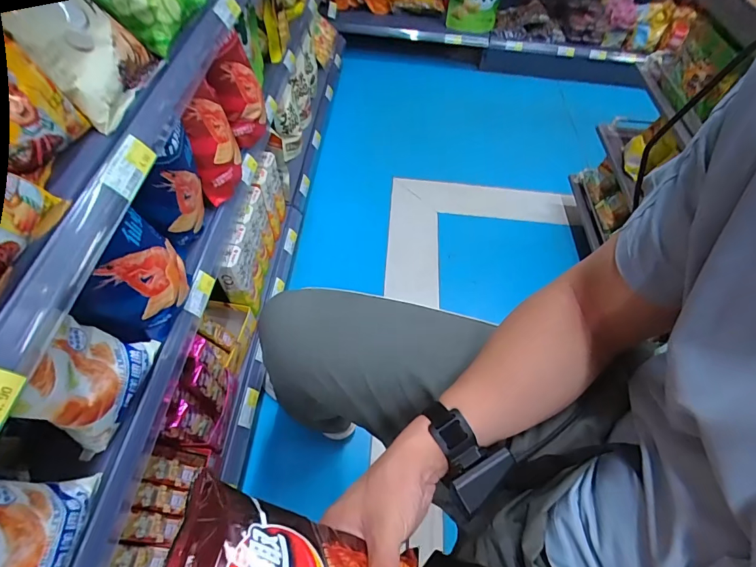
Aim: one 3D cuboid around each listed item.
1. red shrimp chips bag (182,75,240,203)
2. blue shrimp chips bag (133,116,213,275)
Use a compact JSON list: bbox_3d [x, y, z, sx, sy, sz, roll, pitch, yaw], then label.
[{"bbox_3d":[-0.305,-0.259,0.732,0.052,0.194,0.113,0,55,-4],"label":"red shrimp chips bag"},{"bbox_3d":[-0.318,-0.137,0.647,0.043,0.227,0.155,9,55,2],"label":"blue shrimp chips bag"}]

